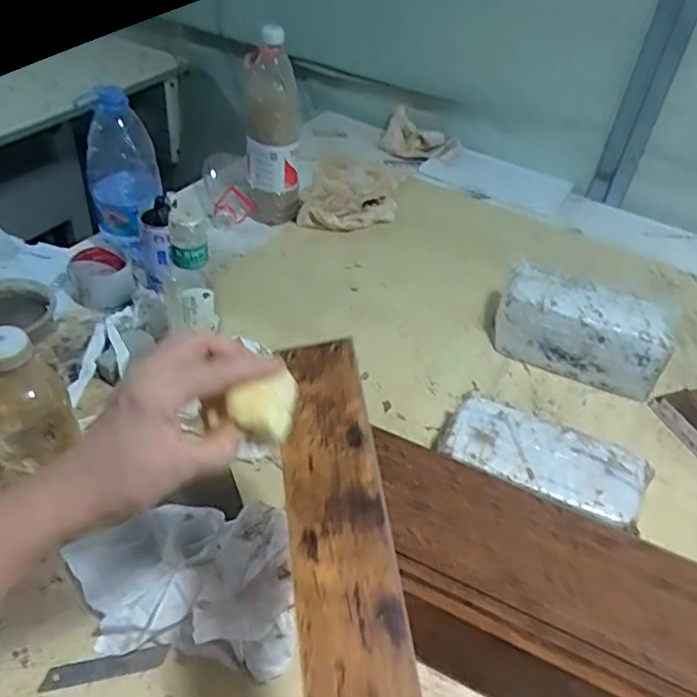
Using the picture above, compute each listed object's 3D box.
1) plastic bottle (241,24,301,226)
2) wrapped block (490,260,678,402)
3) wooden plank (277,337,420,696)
[{"bbox_3d":[-0.115,-0.330,0.936,0.085,0.253,0.093,0,42,-8],"label":"plastic bottle"},{"bbox_3d":[0.306,-0.025,0.827,0.216,0.097,0.088,20,43,14],"label":"wrapped block"},{"bbox_3d":[0.007,0.181,0.314,0.059,0.013,0.450,-2,53,-8],"label":"wooden plank"}]

